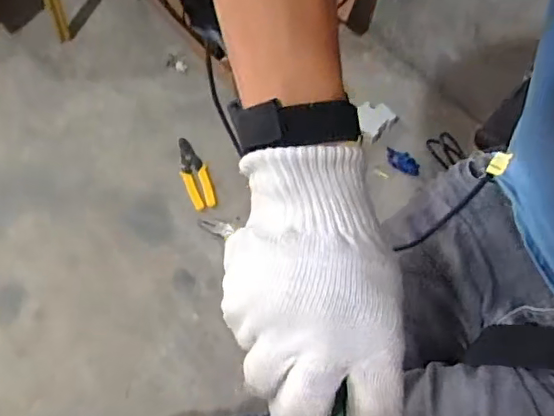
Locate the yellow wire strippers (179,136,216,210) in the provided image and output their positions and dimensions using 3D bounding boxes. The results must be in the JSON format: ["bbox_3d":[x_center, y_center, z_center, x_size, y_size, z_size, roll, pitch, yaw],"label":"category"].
[{"bbox_3d":[-0.167,-0.074,1.116,0.050,0.015,0.169,-22,66,-12],"label":"yellow wire strippers"}]

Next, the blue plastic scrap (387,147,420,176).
[{"bbox_3d":[0.251,-0.093,1.119,0.075,0.007,0.039,27,66,12],"label":"blue plastic scrap"}]

